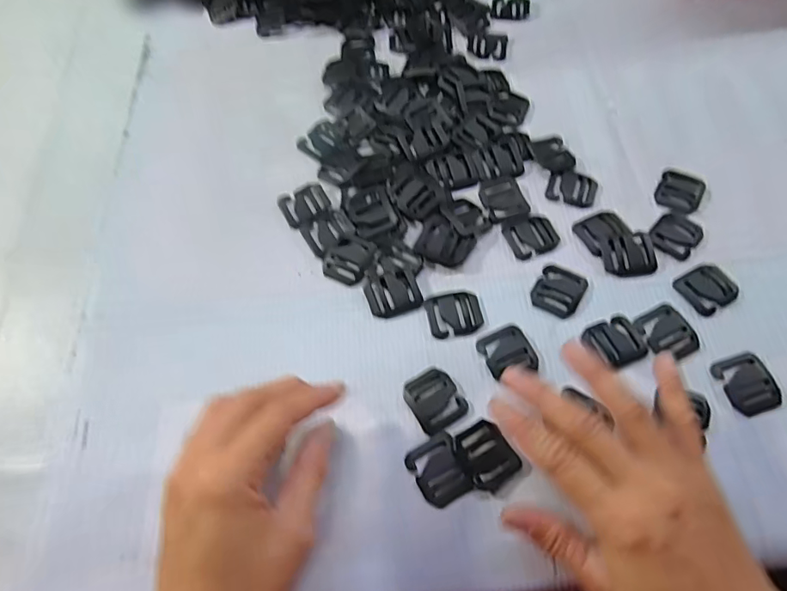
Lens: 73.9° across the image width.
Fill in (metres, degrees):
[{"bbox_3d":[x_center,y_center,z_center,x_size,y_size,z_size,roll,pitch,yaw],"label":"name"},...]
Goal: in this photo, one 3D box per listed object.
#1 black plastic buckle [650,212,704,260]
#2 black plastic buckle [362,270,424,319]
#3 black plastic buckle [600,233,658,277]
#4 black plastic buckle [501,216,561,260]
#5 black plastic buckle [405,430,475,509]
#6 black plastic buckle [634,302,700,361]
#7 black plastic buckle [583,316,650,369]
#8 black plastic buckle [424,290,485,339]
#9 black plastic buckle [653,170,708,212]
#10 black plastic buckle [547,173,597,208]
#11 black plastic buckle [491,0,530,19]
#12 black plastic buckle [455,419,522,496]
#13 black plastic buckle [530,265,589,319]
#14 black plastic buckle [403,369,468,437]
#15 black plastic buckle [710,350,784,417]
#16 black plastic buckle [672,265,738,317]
[{"bbox_3d":[0.196,-0.044,0.361,0.030,0.004,0.036,40,71,21],"label":"black plastic buckle"},{"bbox_3d":[0.000,-0.001,0.348,0.035,0.005,0.028,-17,62,-6],"label":"black plastic buckle"},{"bbox_3d":[0.159,-0.028,0.353,0.035,0.007,0.030,-8,62,-1],"label":"black plastic buckle"},{"bbox_3d":[0.096,-0.043,0.367,0.034,0.004,0.031,-20,63,-7],"label":"black plastic buckle"},{"bbox_3d":[0.026,0.098,0.295,0.029,0.004,0.036,-29,64,-12],"label":"black plastic buckle"},{"bbox_3d":[0.172,0.023,0.328,0.032,0.006,0.034,-25,63,-10],"label":"black plastic buckle"},{"bbox_3d":[0.137,0.029,0.326,0.032,0.004,0.029,-22,63,-9],"label":"black plastic buckle"},{"bbox_3d":[0.040,0.011,0.341,0.035,0.004,0.030,-10,62,-2],"label":"black plastic buckle"},{"bbox_3d":[0.209,-0.077,0.381,0.030,0.004,0.036,23,66,15],"label":"black plastic buckle"},{"bbox_3d":[0.133,-0.080,0.387,0.033,0.004,0.028,18,64,13],"label":"black plastic buckle"},{"bbox_3d":[0.109,-0.269,0.487,0.035,0.004,0.031,4,62,6],"label":"black plastic buckle"},{"bbox_3d":[0.053,0.091,0.299,0.030,0.006,0.036,-29,64,-12],"label":"black plastic buckle"},{"bbox_3d":[0.109,-0.004,0.345,0.030,0.004,0.034,26,66,16],"label":"black plastic buckle"},{"bbox_3d":[0.025,0.062,0.315,0.030,0.004,0.035,-28,64,-11],"label":"black plastic buckle"},{"bbox_3d":[0.211,0.052,0.310,0.033,0.004,0.035,-16,62,-5],"label":"black plastic buckle"},{"bbox_3d":[0.205,-0.005,0.341,0.034,0.004,0.030,-29,64,-12],"label":"black plastic buckle"}]

